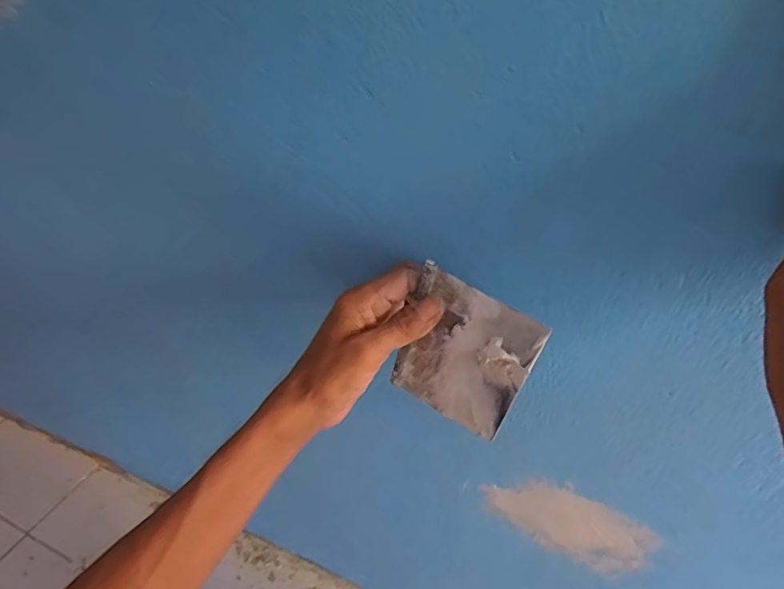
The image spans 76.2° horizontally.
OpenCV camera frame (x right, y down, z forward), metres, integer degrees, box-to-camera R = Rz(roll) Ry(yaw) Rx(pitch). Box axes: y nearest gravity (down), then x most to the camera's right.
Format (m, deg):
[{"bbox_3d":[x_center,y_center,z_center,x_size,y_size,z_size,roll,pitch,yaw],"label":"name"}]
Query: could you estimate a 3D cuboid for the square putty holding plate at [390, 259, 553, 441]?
[{"bbox_3d":[0.047,0.046,0.350,0.089,0.116,0.008,30,41,19],"label":"square putty holding plate"}]

